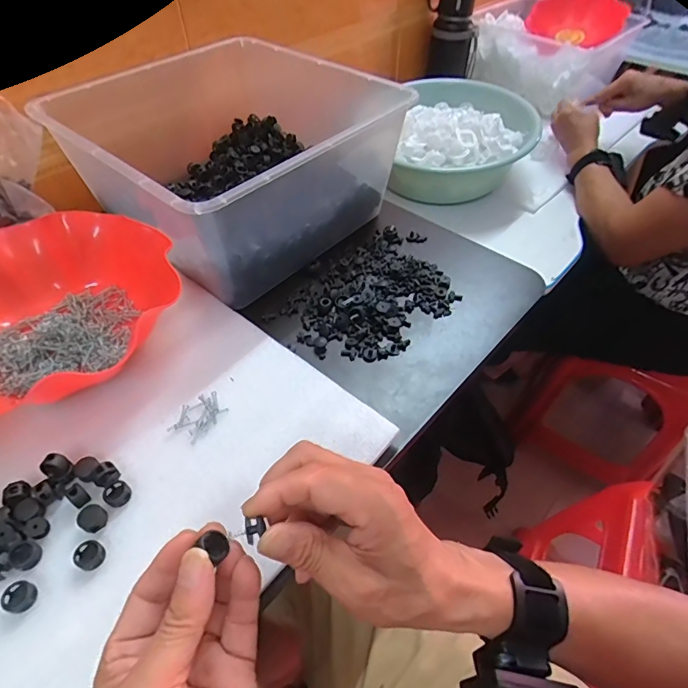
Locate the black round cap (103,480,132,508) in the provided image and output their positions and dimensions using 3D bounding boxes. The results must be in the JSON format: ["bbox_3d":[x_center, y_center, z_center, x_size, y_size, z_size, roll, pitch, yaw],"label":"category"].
[{"bbox_3d":[-0.164,0.109,0.325,0.016,0.006,0.018,-37,62,-27],"label":"black round cap"}]

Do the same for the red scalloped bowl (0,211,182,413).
[{"bbox_3d":[-0.265,-0.031,0.403,0.208,0.060,0.204,0,50,0],"label":"red scalloped bowl"}]

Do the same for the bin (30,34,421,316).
[{"bbox_3d":[-0.123,-0.213,0.509,0.297,0.138,0.288,38,59,26],"label":"bin"}]

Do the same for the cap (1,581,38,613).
[{"bbox_3d":[-0.205,0.159,0.282,0.018,0.008,0.017,0,50,0],"label":"cap"}]

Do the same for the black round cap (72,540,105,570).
[{"bbox_3d":[-0.169,0.141,0.298,0.019,0.008,0.017,26,54,19],"label":"black round cap"}]

